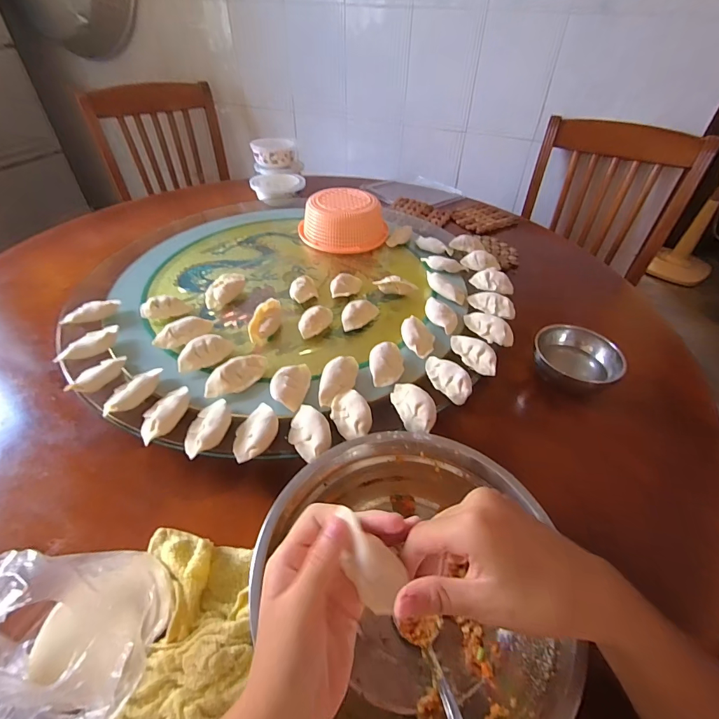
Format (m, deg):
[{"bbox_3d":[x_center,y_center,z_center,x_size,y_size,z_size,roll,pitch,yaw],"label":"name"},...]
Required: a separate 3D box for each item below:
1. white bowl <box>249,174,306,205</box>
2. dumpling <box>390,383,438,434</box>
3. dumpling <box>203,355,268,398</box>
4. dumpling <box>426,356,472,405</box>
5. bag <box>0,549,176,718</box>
[{"bbox_3d":[-0.197,-0.419,0.937,0.128,0.039,0.129,-9,44,-11],"label":"white bowl"},{"bbox_3d":[0.061,0.051,0.434,0.036,0.023,0.067,-14,46,-16],"label":"dumpling"},{"bbox_3d":[-0.146,0.019,0.460,0.036,0.023,0.079,31,50,27],"label":"dumpling"},{"bbox_3d":[0.105,0.021,0.468,0.031,0.022,0.071,-25,50,-26],"label":"dumpling"},{"bbox_3d":[-0.222,0.201,0.258,0.161,0.124,0.116,-21,48,-22],"label":"bag"}]

